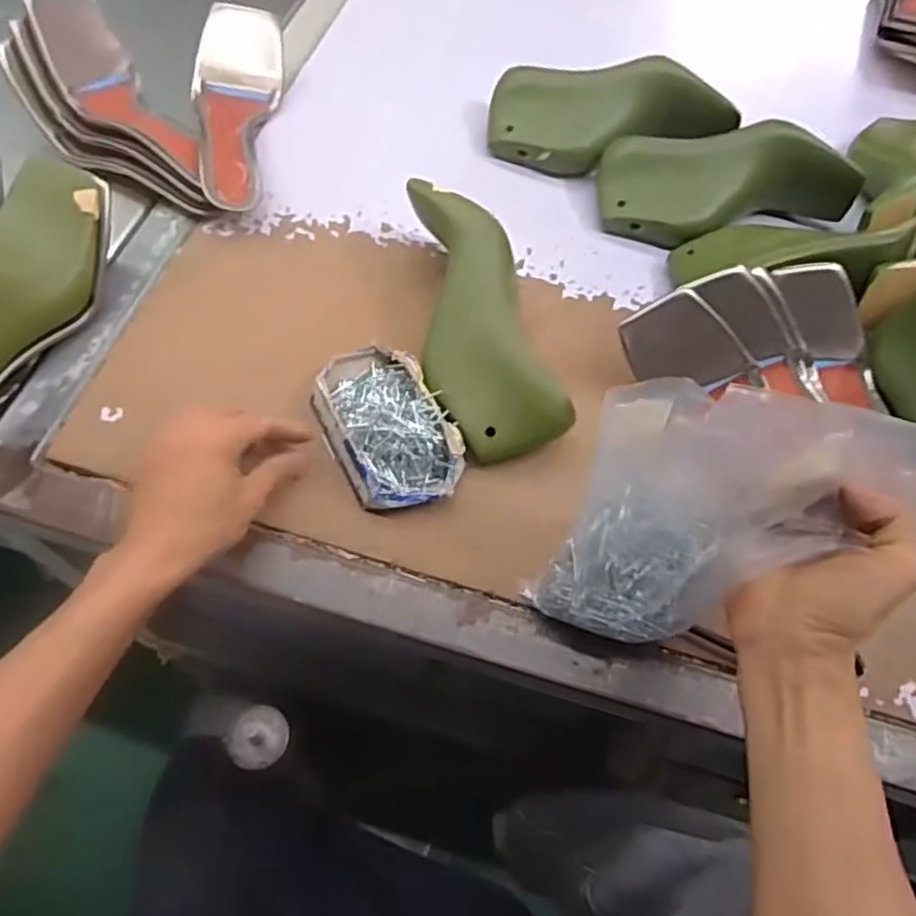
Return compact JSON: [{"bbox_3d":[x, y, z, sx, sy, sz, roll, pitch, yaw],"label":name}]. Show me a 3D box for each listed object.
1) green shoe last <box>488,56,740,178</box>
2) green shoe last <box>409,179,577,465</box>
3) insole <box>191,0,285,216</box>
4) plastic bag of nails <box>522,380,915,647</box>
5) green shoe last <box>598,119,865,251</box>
[{"bbox_3d":[0.144,-0.328,0.642,0.222,0.071,0.091,6,64,-3],"label":"green shoe last"},{"bbox_3d":[0.008,-0.108,0.522,0.087,0.076,0.235,-14,65,-13],"label":"green shoe last"},{"bbox_3d":[-0.208,-0.317,0.617,0.076,0.051,0.232,2,64,-5],"label":"insole"},{"bbox_3d":[0.154,0.041,0.360,0.176,0.160,0.091,17,60,6],"label":"plastic bag of nails"},{"bbox_3d":[0.245,-0.258,0.625,0.225,0.077,0.100,-8,65,-10],"label":"green shoe last"}]

